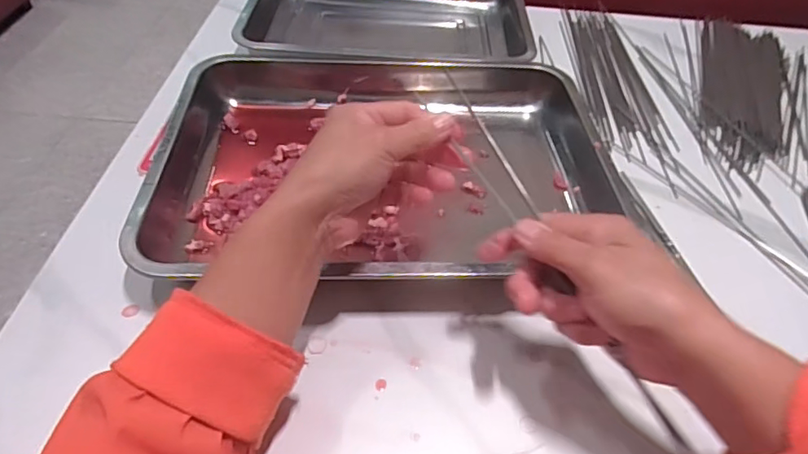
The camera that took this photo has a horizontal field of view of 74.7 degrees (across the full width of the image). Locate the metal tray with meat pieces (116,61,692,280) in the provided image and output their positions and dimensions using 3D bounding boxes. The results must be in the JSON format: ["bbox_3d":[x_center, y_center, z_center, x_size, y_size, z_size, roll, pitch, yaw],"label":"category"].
[{"bbox_3d":[-0.015,-0.073,0.494,0.387,0.048,0.327,1,47,-5],"label":"metal tray with meat pieces"}]

